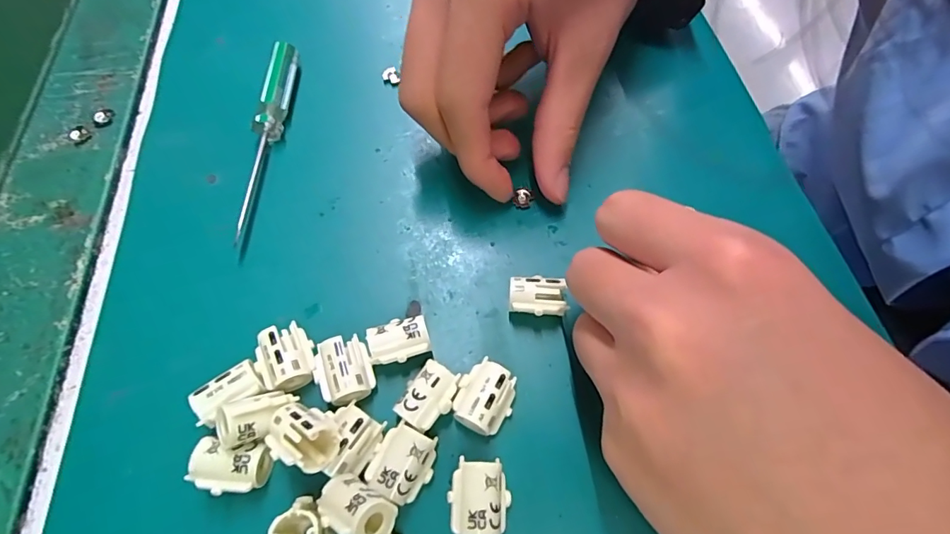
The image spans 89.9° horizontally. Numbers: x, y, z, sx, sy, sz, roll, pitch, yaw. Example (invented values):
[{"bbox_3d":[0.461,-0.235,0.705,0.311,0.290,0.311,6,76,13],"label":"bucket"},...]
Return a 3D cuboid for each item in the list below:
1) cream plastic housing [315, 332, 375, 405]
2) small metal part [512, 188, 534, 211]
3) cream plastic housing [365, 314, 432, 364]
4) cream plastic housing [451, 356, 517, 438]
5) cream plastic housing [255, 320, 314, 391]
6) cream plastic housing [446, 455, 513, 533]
[{"bbox_3d":[-0.047,0.038,0.171,0.019,0.014,0.023,-22,65,-8],"label":"cream plastic housing"},{"bbox_3d":[0.022,-0.031,0.215,0.008,0.004,0.009,30,69,16],"label":"small metal part"},{"bbox_3d":[-0.027,0.029,0.177,0.021,0.015,0.015,-15,64,-5],"label":"cream plastic housing"},{"bbox_3d":[0.004,0.046,0.166,0.019,0.016,0.023,28,69,15],"label":"cream plastic housing"},{"bbox_3d":[-0.068,0.035,0.173,0.019,0.014,0.026,-25,65,-9],"label":"cream plastic housing"},{"bbox_3d":[0.002,0.074,0.152,0.018,0.014,0.022,-1,64,3],"label":"cream plastic housing"}]

